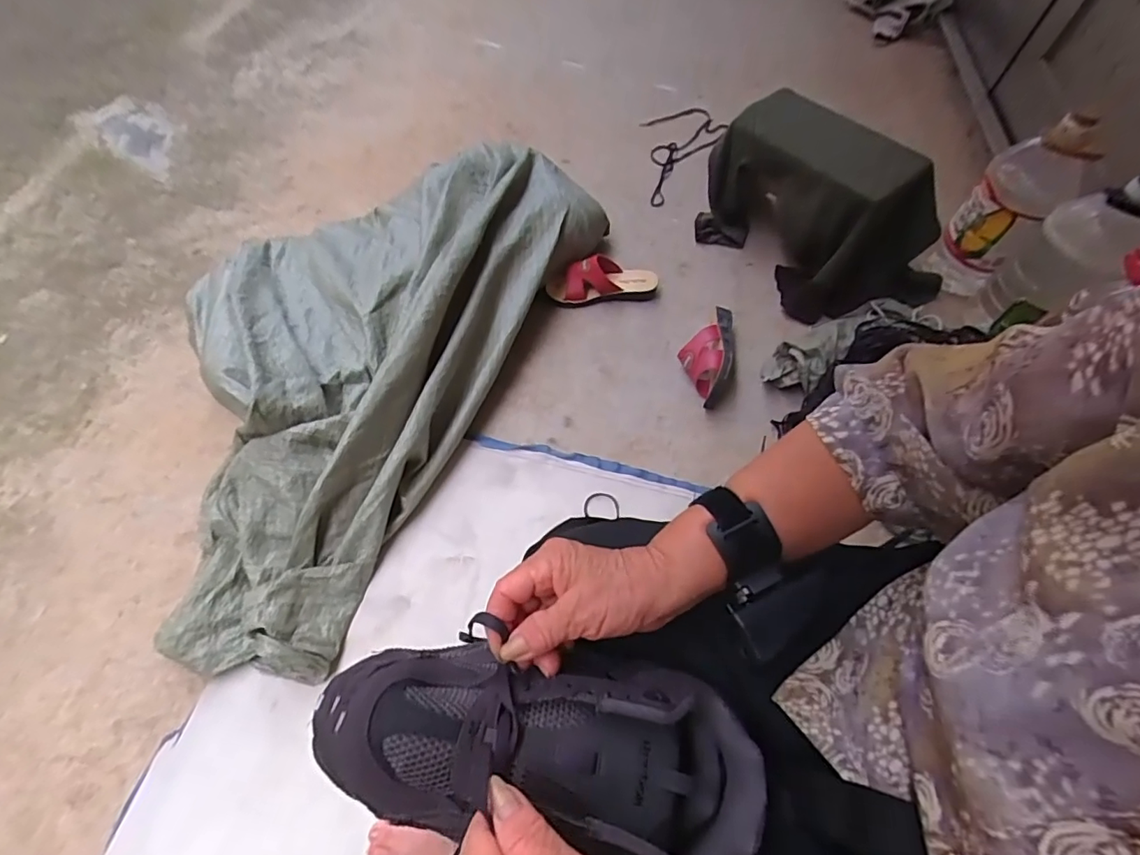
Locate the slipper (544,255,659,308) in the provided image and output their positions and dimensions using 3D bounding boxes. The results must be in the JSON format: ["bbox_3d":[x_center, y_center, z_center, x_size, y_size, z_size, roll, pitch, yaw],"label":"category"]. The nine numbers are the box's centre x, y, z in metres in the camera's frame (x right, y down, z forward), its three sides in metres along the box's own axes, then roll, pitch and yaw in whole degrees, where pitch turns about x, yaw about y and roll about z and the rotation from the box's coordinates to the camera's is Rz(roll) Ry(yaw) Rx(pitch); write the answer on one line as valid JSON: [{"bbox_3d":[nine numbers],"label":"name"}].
[{"bbox_3d":[0.069,-0.314,1.143,0.238,0.070,0.092,-6,58,-2],"label":"slipper"}]

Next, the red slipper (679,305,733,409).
[{"bbox_3d":[0.257,-0.142,1.000,0.096,0.077,0.216,11,59,8],"label":"red slipper"}]

